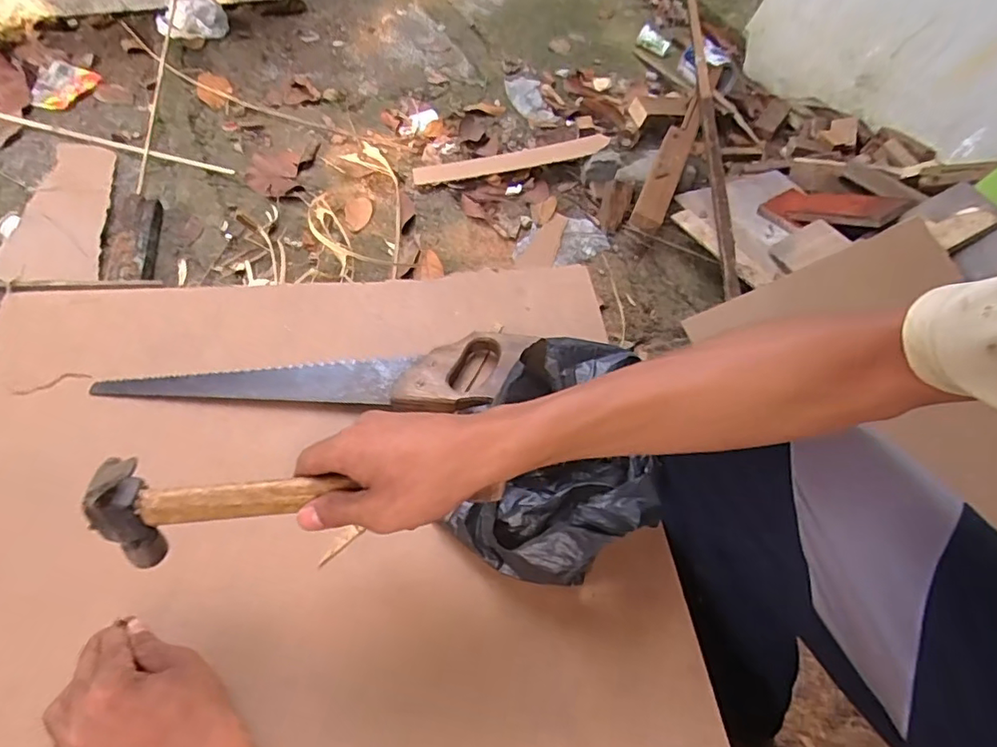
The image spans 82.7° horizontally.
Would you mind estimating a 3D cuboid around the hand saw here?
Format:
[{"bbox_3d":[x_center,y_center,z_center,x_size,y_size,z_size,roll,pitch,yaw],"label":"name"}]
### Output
[{"bbox_3d":[-0.169,0.009,0.544,0.405,0.034,0.088,-5,53,-9],"label":"hand saw"}]

